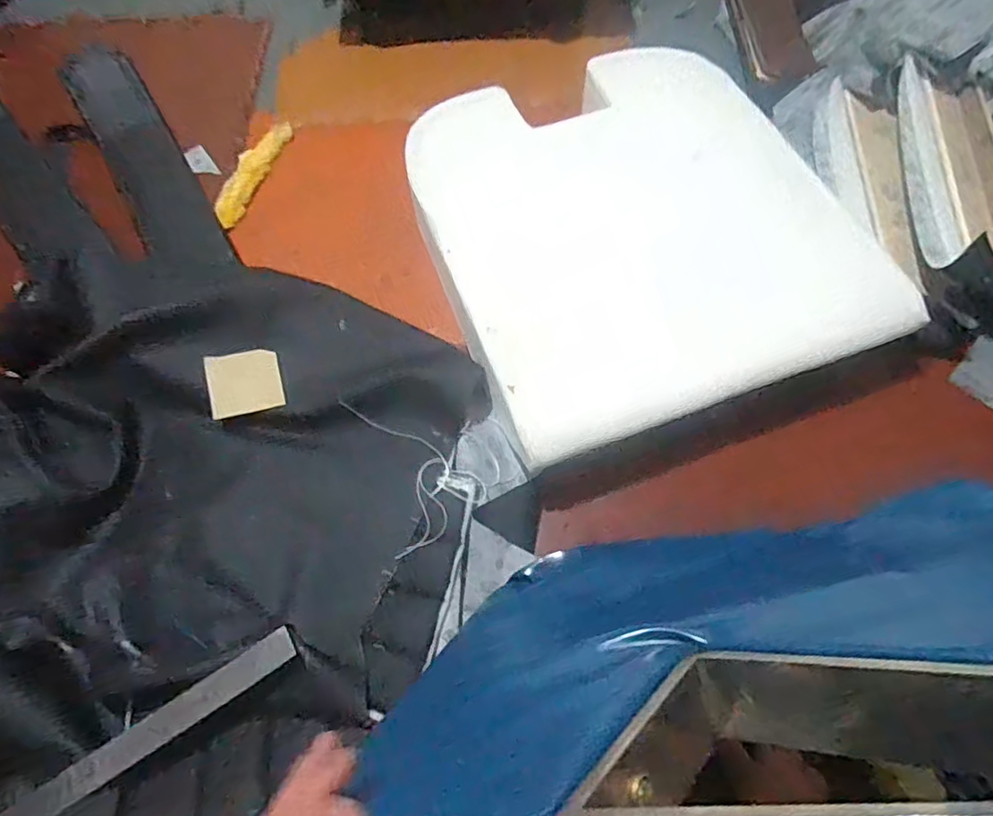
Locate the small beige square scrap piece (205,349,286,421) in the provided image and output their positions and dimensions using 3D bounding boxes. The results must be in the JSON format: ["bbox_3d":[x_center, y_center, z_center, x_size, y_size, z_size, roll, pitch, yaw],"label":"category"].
[{"bbox_3d":[-0.305,-0.031,0.718,0.083,0.006,0.076,-13,83,-15],"label":"small beige square scrap piece"}]

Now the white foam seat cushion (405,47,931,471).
[{"bbox_3d":[0.167,-0.239,0.770,0.491,0.094,0.535,-19,66,-8],"label":"white foam seat cushion"}]

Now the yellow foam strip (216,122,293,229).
[{"bbox_3d":[-0.396,-0.377,0.953,0.051,0.025,0.227,13,66,7],"label":"yellow foam strip"}]

